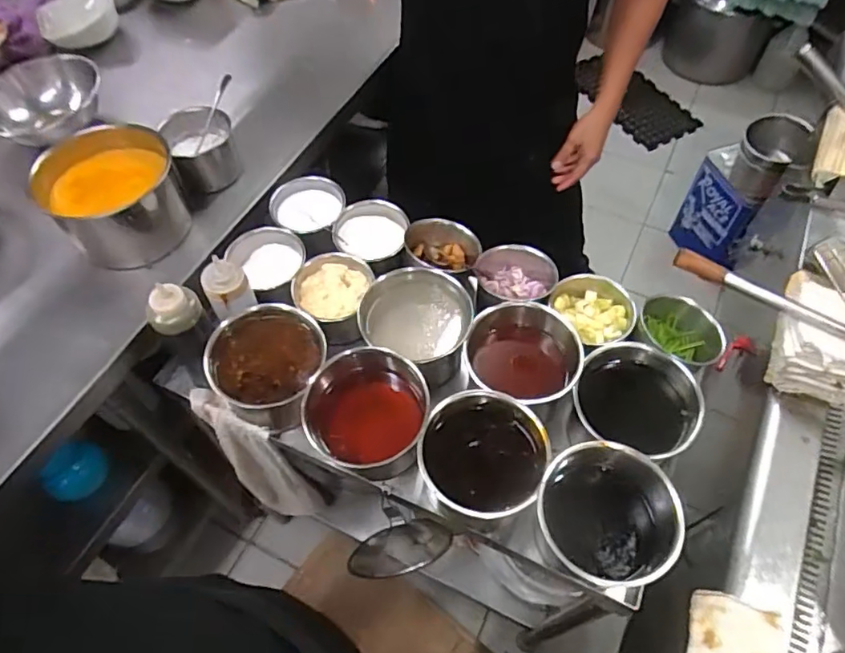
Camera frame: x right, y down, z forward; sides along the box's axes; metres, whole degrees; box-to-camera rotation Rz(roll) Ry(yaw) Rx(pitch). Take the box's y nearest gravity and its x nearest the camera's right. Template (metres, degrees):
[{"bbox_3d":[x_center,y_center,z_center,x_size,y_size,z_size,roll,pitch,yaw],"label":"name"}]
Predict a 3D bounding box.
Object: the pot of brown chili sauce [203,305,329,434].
[{"bbox_3d":[-0.210,0.053,0.803,0.145,0.111,0.155,0,58,0],"label":"pot of brown chili sauce"}]

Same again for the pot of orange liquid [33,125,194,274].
[{"bbox_3d":[-0.467,-0.206,0.893,0.178,0.142,0.187,0,58,0],"label":"pot of orange liquid"}]

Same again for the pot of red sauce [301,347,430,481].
[{"bbox_3d":[-0.072,0.116,0.778,0.153,0.123,0.137,2,58,1],"label":"pot of red sauce"}]

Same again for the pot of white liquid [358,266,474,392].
[{"bbox_3d":[-0.008,0.014,0.865,0.156,0.147,0.146,0,58,0],"label":"pot of white liquid"}]

